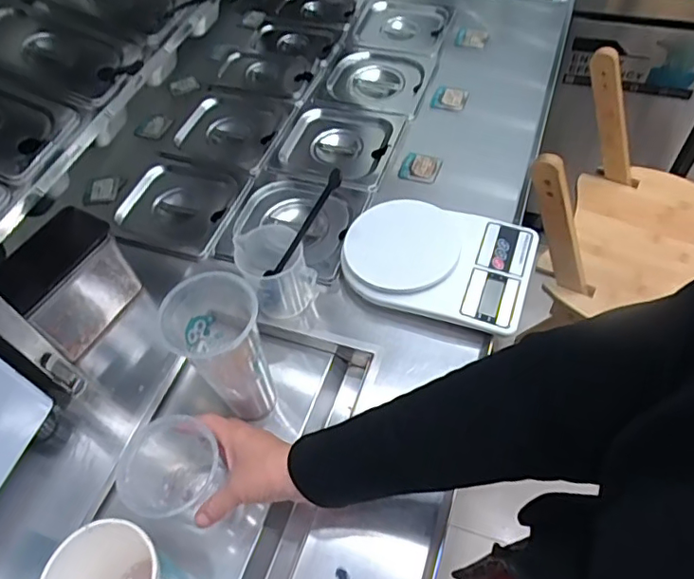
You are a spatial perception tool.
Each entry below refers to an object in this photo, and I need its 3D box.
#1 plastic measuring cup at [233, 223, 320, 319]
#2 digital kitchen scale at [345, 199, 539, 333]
[{"bbox_3d":[-0.078,-0.018,0.616,0.069,0.096,0.081,-23,56,-11],"label":"plastic measuring cup"},{"bbox_3d":[0.106,-0.037,0.645,0.215,0.036,0.147,13,57,14],"label":"digital kitchen scale"}]

